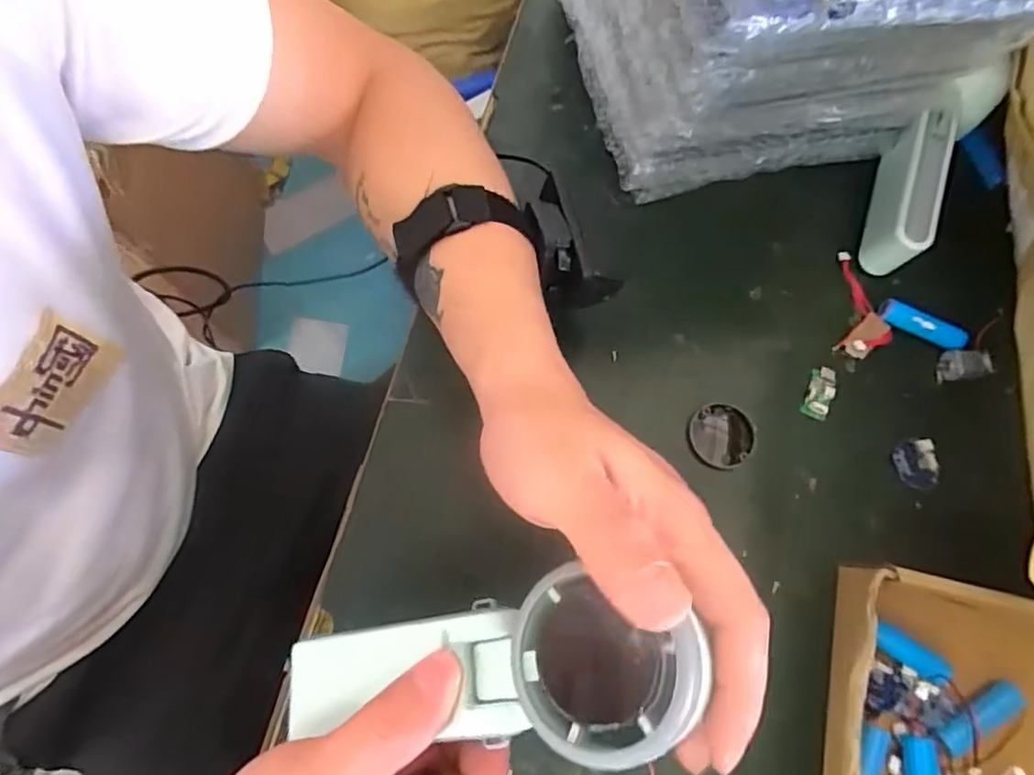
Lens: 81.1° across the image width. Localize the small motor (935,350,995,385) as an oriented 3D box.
[{"bbox_3d":[0.270,-0.014,0.365,0.026,0.012,0.018,-3,74,-6],"label":"small motor"}]

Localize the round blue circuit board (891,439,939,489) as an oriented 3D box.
[{"bbox_3d":[0.230,0.044,0.348,0.024,0.005,0.027,-4,74,-6],"label":"round blue circuit board"}]

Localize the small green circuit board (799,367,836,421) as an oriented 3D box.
[{"bbox_3d":[0.181,0.003,0.360,0.016,0.004,0.032,23,73,2],"label":"small green circuit board"}]

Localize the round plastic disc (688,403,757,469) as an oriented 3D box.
[{"bbox_3d":[0.118,0.028,0.348,0.038,0.008,0.035,1,73,-4],"label":"round plastic disc"}]

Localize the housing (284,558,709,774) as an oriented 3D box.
[{"bbox_3d":[-0.019,0.096,0.212,0.163,0.022,0.050,-16,69,34],"label":"housing"}]

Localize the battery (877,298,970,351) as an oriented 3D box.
[{"bbox_3d":[0.250,-0.039,0.371,0.051,0.012,0.012,28,73,4],"label":"battery"}]

